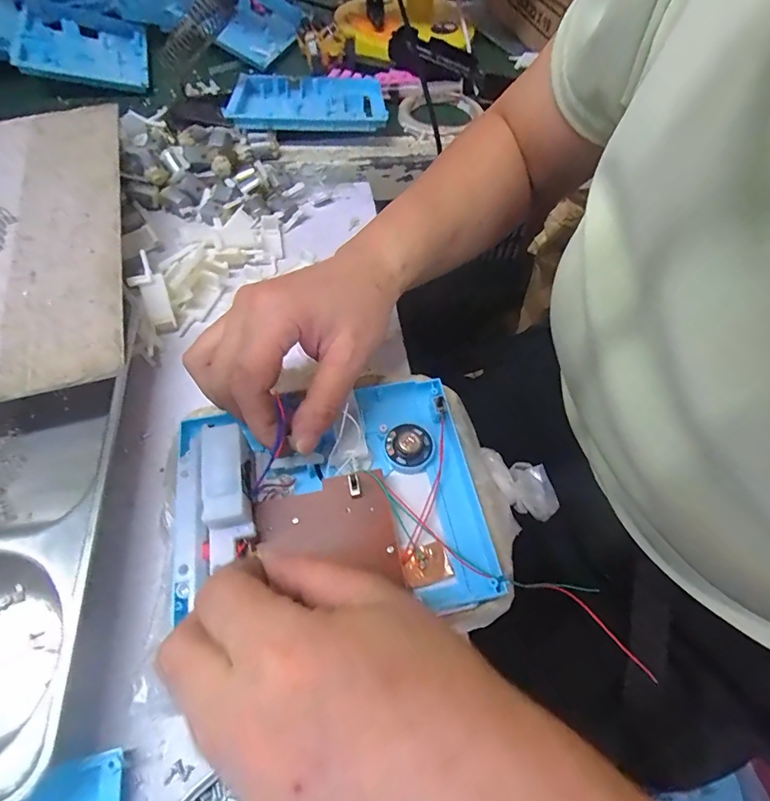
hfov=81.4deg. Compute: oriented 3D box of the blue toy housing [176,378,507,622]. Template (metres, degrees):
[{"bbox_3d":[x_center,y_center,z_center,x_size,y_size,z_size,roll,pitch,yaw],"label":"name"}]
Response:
[{"bbox_3d":[-0.023,0.050,0.242,0.172,0.036,0.136,-10,60,-11],"label":"blue toy housing"}]

